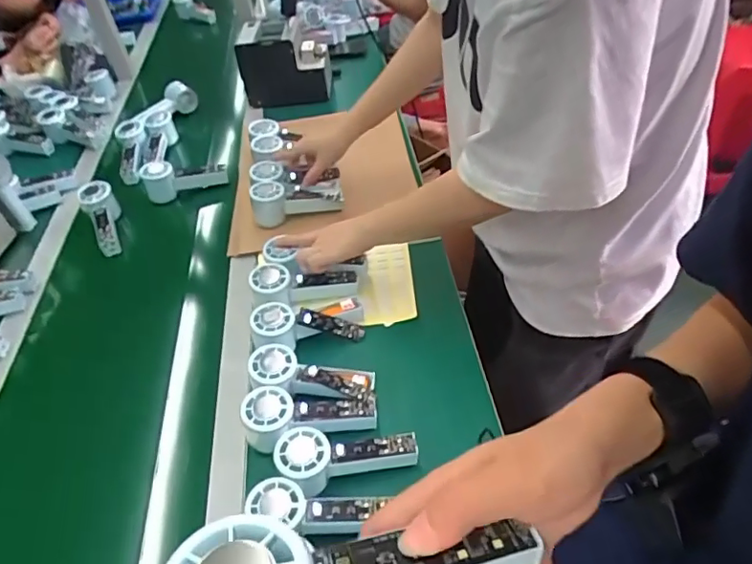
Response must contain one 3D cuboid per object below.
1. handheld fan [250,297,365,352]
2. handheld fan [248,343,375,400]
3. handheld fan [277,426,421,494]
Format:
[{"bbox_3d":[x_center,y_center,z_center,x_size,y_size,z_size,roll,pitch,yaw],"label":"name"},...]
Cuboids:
[{"bbox_3d":[-0.090,0.052,0.727,0.150,0.041,0.065,-3,42,-24],"label":"handheld fan"},{"bbox_3d":[-0.079,0.118,0.665,0.152,0.035,0.056,11,47,0],"label":"handheld fan"},{"bbox_3d":[-0.032,0.187,0.591,0.152,0.033,0.062,1,43,-14],"label":"handheld fan"}]

